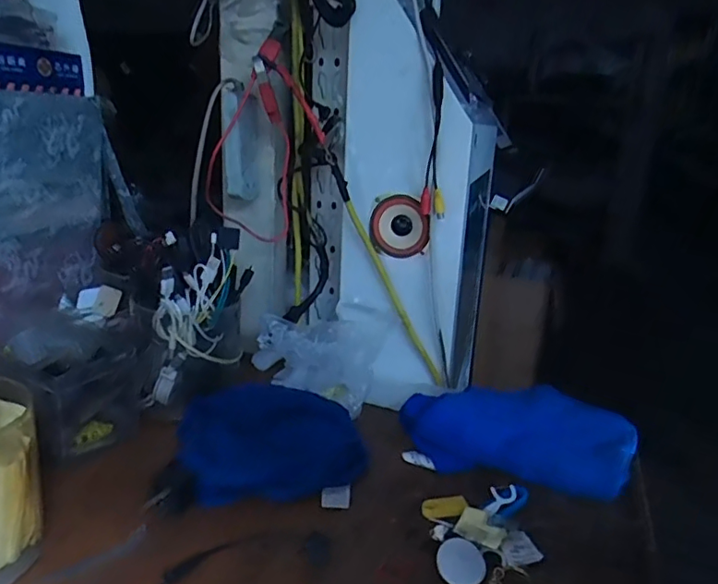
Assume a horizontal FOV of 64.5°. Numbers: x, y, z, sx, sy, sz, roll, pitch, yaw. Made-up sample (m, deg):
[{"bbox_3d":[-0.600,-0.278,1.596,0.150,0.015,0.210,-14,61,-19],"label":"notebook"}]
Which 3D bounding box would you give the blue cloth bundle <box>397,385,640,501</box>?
[{"bbox_3d":[0.161,0.143,0.572,0.230,0.049,0.103,7,18,12],"label":"blue cloth bundle"}]

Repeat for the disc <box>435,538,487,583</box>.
[{"bbox_3d":[0.079,0.208,0.437,0.037,0.005,0.037,2,39,-2],"label":"disc"}]

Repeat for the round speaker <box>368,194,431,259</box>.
[{"bbox_3d":[0.051,-0.080,0.693,0.075,0.071,0.022,8,17,17],"label":"round speaker"}]

